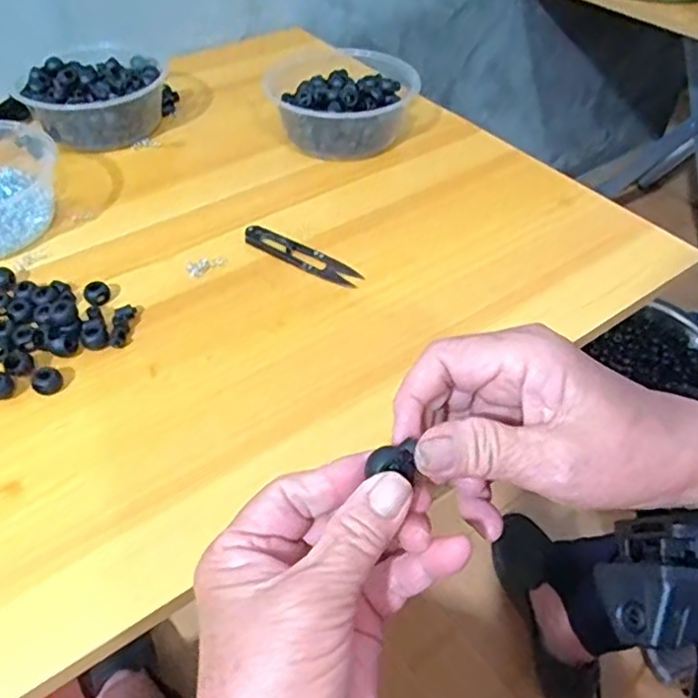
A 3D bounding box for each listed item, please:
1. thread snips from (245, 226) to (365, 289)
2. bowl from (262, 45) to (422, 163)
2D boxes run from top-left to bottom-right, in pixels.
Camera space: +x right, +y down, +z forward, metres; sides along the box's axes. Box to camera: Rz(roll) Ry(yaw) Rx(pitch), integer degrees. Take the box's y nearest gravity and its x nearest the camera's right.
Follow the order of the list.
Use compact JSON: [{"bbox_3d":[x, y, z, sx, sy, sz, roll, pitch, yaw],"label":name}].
[{"bbox_3d":[-0.036,-0.073,0.485,0.100,0.010,0.023,25,50,21],"label":"thread snips"},{"bbox_3d":[-0.006,-0.233,0.592,0.137,0.053,0.131,1,46,-1],"label":"bowl"}]

